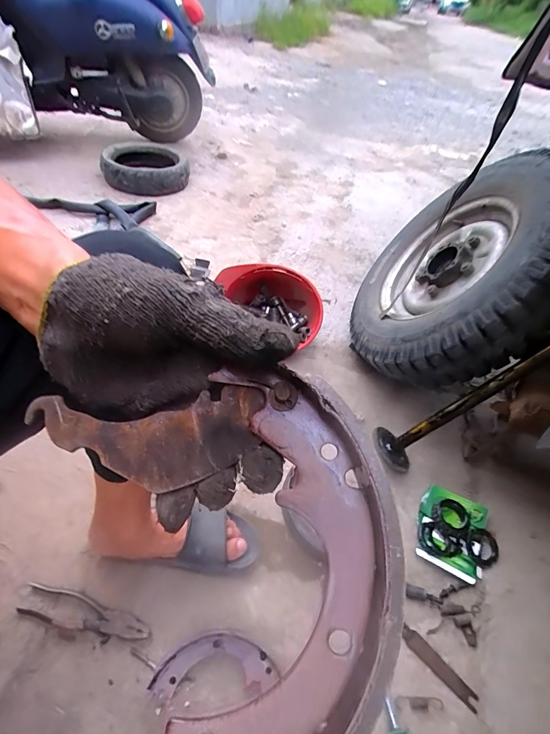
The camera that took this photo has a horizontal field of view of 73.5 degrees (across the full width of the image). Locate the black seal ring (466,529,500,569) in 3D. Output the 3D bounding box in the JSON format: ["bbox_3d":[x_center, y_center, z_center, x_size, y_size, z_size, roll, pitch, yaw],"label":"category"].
[{"bbox_3d":[0.381,0.328,0.674,0.058,0.009,0.066,30,51,21],"label":"black seal ring"}]

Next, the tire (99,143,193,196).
[{"bbox_3d":[-0.543,-0.820,1.571,0.350,0.132,0.335,-6,47,-13],"label":"tire"}]

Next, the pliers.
[{"bbox_3d":[-0.285,0.376,0.555,0.194,0.016,0.045,14,47,7],"label":"pliers"}]

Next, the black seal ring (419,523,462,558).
[{"bbox_3d":[0.300,0.318,0.673,0.074,0.016,0.053,22,48,15],"label":"black seal ring"}]

